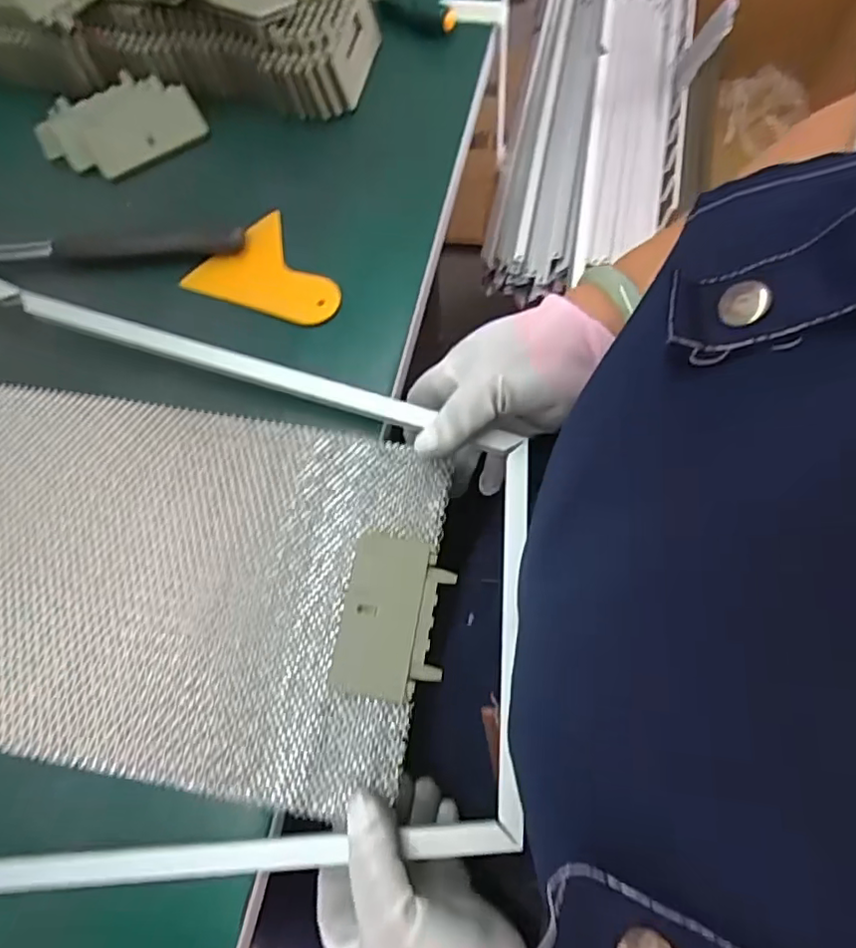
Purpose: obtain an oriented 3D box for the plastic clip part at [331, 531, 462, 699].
[{"bbox_3d":[-0.019,0.077,0.329,0.056,0.008,0.085,8,69,7],"label":"plastic clip part"}]

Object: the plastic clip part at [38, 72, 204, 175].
[{"bbox_3d":[-0.234,-0.263,0.456,0.116,0.011,0.072,-27,89,-5],"label":"plastic clip part"}]

